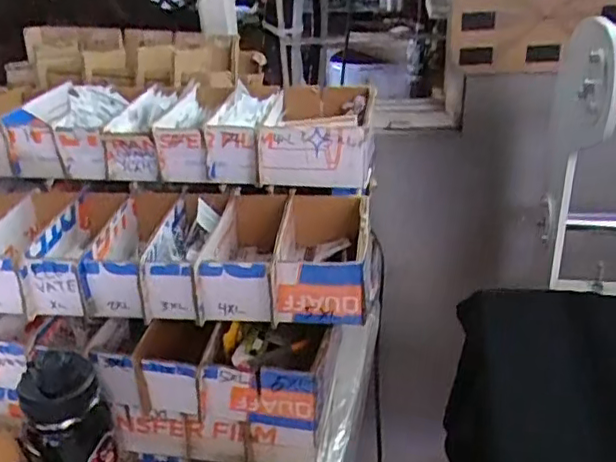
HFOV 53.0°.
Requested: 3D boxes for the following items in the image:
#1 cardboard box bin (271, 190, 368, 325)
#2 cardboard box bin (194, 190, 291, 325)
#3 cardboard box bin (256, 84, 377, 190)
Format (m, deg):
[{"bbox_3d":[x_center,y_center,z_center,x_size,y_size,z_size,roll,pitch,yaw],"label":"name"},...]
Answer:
[{"bbox_3d":[0.020,0.022,0.675,0.094,0.066,0.183,0,28,5],"label":"cardboard box bin"},{"bbox_3d":[-0.066,0.023,0.685,0.087,0.071,0.190,-1,28,4],"label":"cardboard box bin"},{"bbox_3d":[0.016,-0.123,0.788,0.130,0.076,0.168,1,28,8],"label":"cardboard box bin"}]

